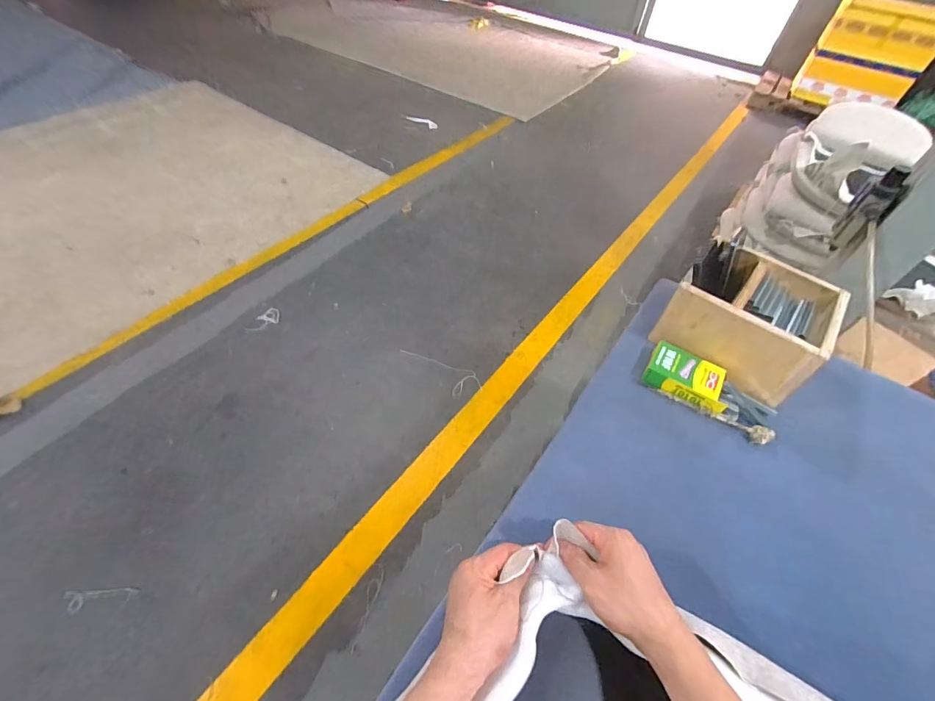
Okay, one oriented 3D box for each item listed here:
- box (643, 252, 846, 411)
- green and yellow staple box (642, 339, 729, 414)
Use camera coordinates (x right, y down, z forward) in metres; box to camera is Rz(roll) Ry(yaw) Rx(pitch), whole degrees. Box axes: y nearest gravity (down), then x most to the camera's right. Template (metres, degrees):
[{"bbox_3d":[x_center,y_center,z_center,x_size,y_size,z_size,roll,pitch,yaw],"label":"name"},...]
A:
[{"bbox_3d":[0.469,-0.052,0.708,0.231,0.133,0.203,32,56,19],"label":"box"},{"bbox_3d":[0.361,0.044,0.685,0.125,0.039,0.079,29,55,18],"label":"green and yellow staple box"}]

